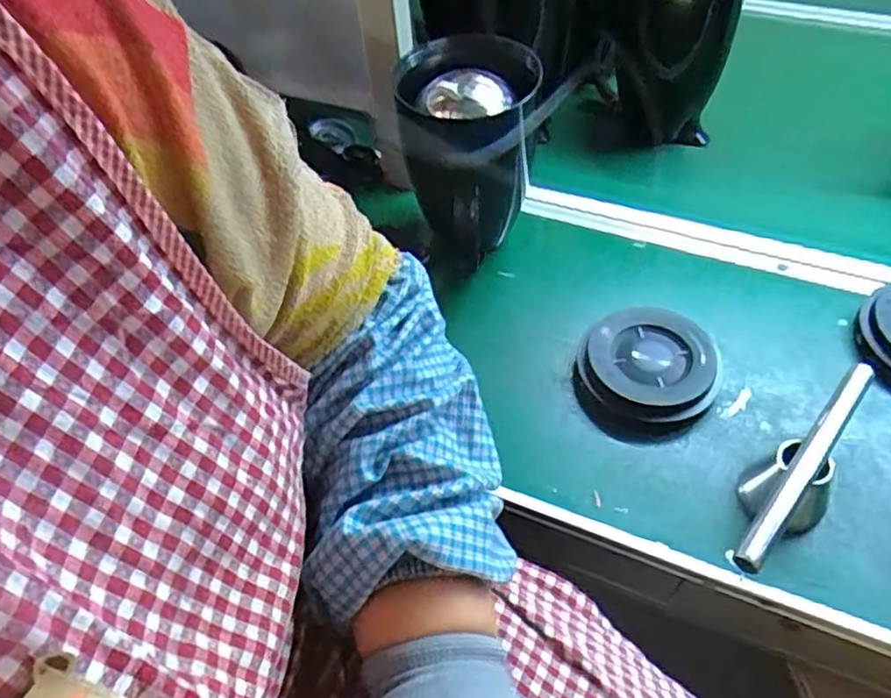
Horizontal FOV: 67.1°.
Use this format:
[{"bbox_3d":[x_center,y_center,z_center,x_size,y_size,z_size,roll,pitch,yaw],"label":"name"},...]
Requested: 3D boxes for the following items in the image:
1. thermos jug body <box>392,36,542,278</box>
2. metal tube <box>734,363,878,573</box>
[{"bbox_3d":[0.014,-0.176,0.644,0.126,0.207,0.156,24,55,22],"label":"thermos jug body"},{"bbox_3d":[0.257,0.079,0.476,0.018,0.018,0.201,33,59,27],"label":"metal tube"}]

